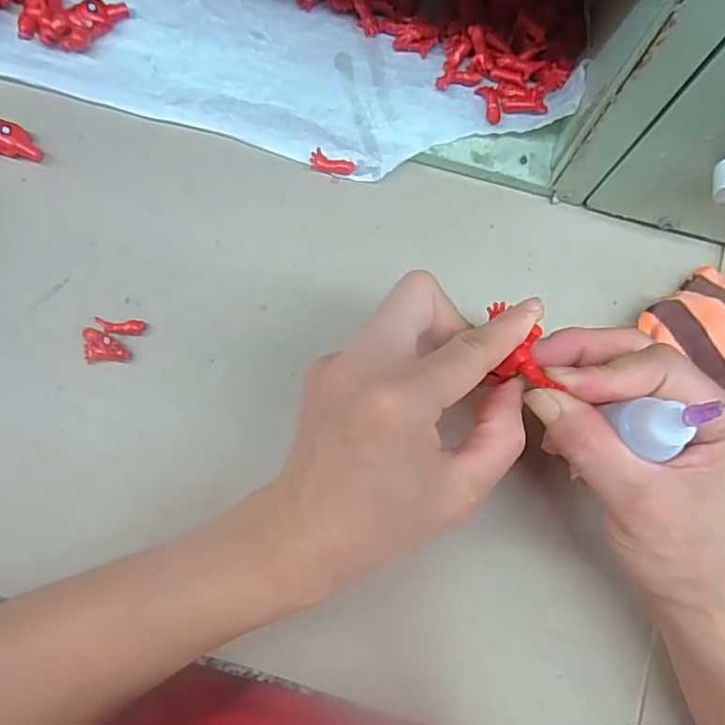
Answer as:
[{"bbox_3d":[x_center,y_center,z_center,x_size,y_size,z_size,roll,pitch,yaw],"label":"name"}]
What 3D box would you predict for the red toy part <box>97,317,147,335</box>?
[{"bbox_3d":[-0.120,-0.018,0.298,0.022,0.004,0.008,4,84,-19],"label":"red toy part"}]

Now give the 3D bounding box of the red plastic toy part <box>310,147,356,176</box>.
[{"bbox_3d":[-0.016,-0.106,0.318,0.024,0.005,0.011,9,84,-15],"label":"red plastic toy part"}]

